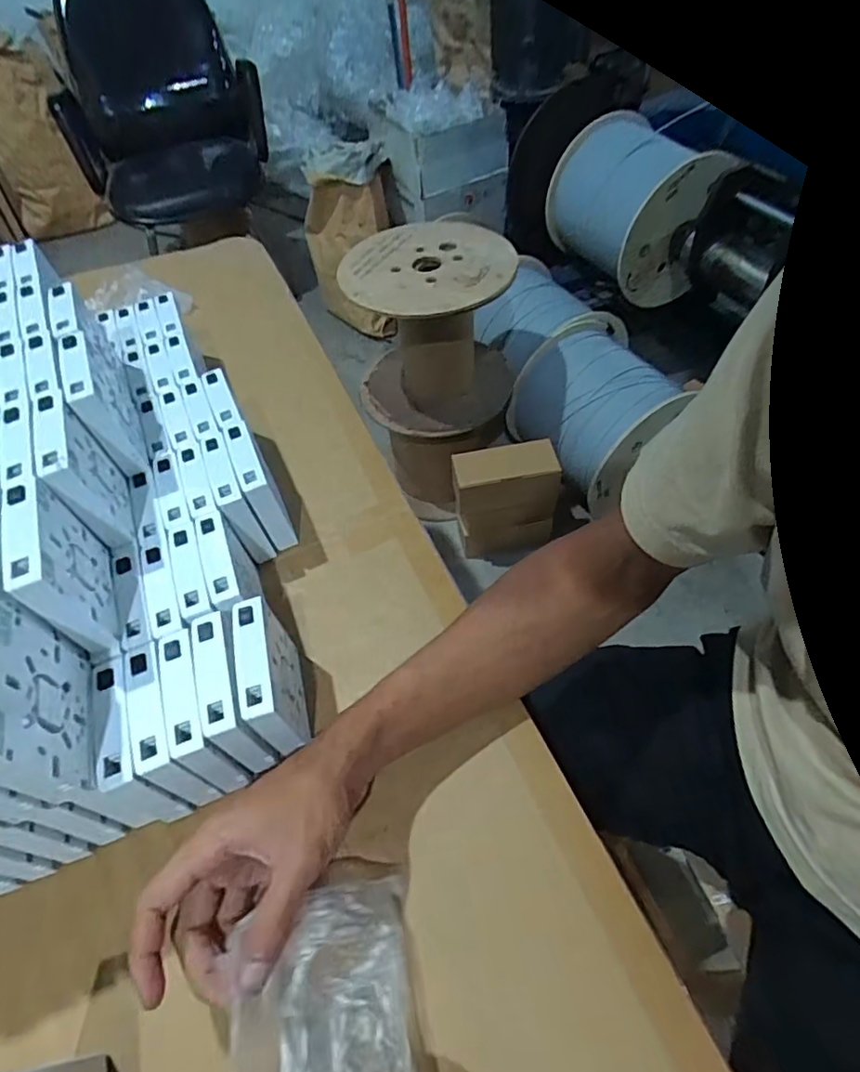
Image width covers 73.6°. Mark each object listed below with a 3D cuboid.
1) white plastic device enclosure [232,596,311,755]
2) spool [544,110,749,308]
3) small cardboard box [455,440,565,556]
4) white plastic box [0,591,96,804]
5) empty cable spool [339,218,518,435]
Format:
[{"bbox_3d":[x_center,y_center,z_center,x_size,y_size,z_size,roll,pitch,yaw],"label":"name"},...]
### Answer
[{"bbox_3d":[-0.109,0.101,0.402,0.026,0.092,0.094,-16,53,-7],"label":"white plastic device enclosure"},{"bbox_3d":[0.521,-0.819,1.454,0.331,0.314,0.355,-15,54,-7],"label":"spool"},{"bbox_3d":[0.164,-0.069,1.285,0.212,0.285,0.090,-10,53,-3],"label":"small cardboard box"},{"bbox_3d":[-0.223,0.091,0.319,0.024,0.088,0.092,-20,54,-10],"label":"white plastic box"},{"bbox_3d":[0.008,-0.441,1.251,0.340,0.328,0.349,2,53,6],"label":"empty cable spool"}]

